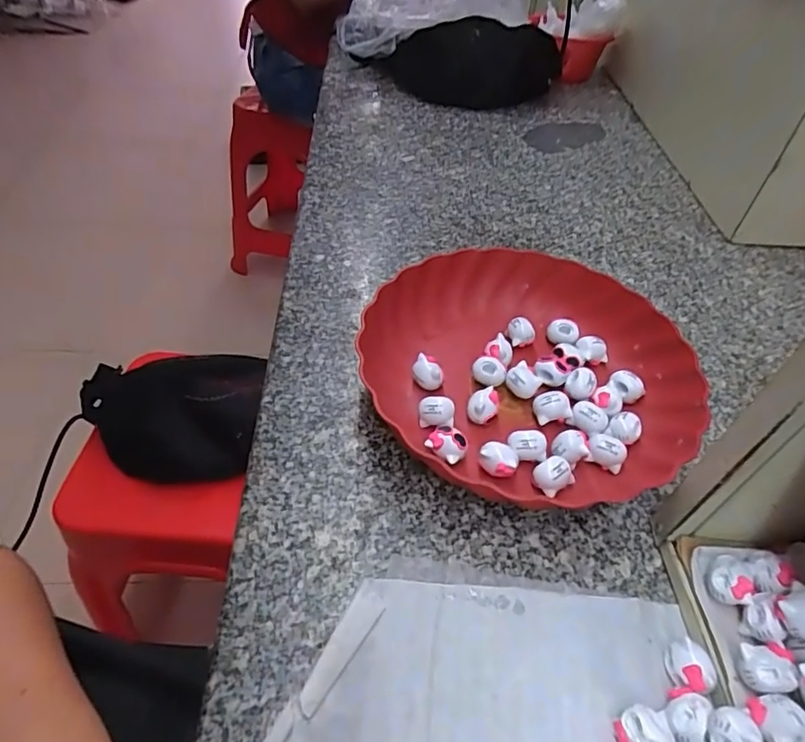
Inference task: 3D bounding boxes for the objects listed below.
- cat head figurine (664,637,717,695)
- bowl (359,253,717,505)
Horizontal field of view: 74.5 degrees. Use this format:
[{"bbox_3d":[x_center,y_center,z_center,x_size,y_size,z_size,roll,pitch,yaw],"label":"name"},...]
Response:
[{"bbox_3d":[0.150,0.154,0.276,0.019,0.017,0.024,-13,49,-18],"label":"cat head figurine"},{"bbox_3d":[0.090,-0.006,0.401,0.230,0.049,0.219,3,46,-3],"label":"bowl"}]

